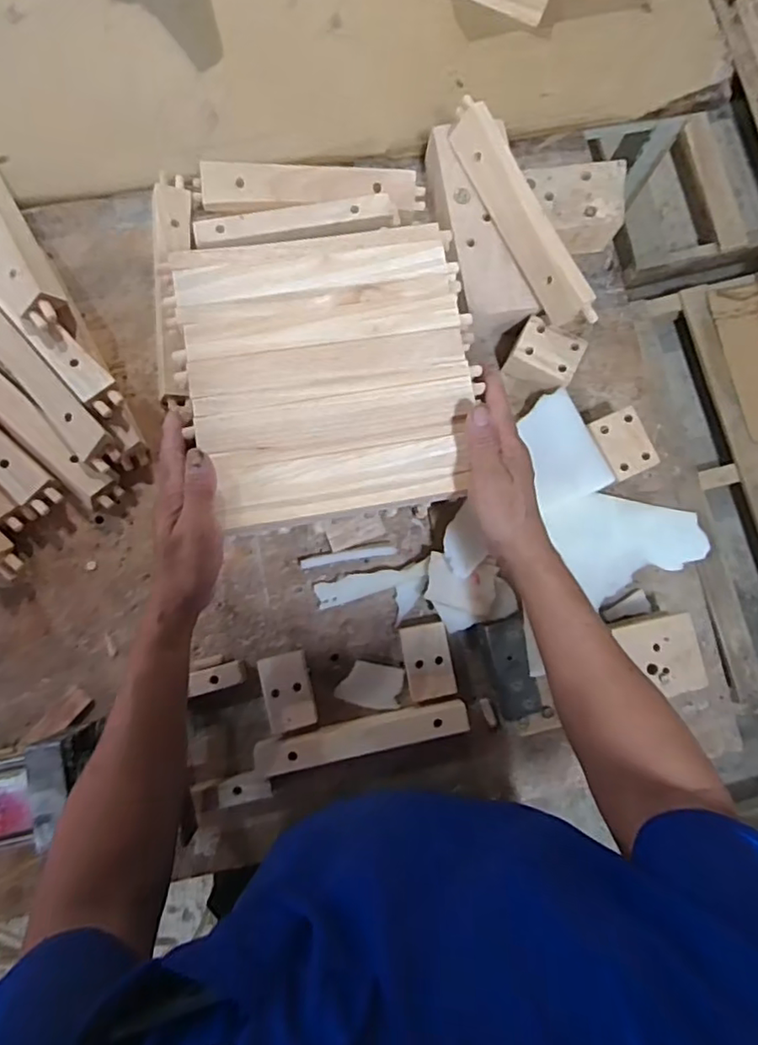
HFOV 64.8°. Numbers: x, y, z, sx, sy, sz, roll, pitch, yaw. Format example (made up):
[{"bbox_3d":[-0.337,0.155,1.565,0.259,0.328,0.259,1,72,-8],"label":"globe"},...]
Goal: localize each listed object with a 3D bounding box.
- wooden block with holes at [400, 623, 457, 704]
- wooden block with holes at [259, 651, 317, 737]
[{"bbox_3d":[0.053,0.150,0.647,0.049,0.024,0.079,-9,84,-4],"label":"wooden block with holes"},{"bbox_3d":[-0.096,0.180,0.642,0.050,0.029,0.079,-11,84,-5],"label":"wooden block with holes"}]

